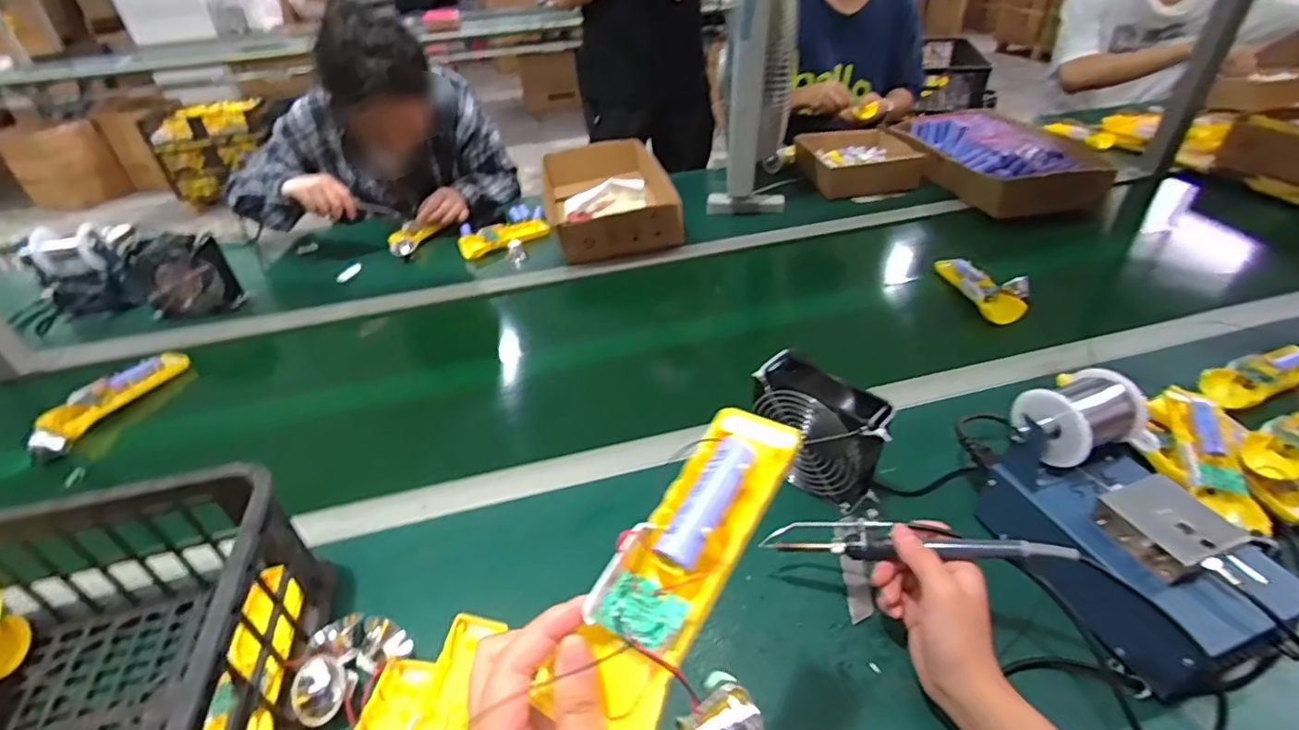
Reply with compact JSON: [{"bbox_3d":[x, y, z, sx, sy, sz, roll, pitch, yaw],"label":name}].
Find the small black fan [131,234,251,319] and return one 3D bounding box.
[{"bbox_3d":[-0.728,-0.130,0.918,0.127,0.146,0.031,-14,38,-14],"label":"small black fan"}]

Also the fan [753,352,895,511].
[{"bbox_3d":[0.165,0.064,0.564,0.128,0.117,0.051,29,48,35],"label":"fan"}]

